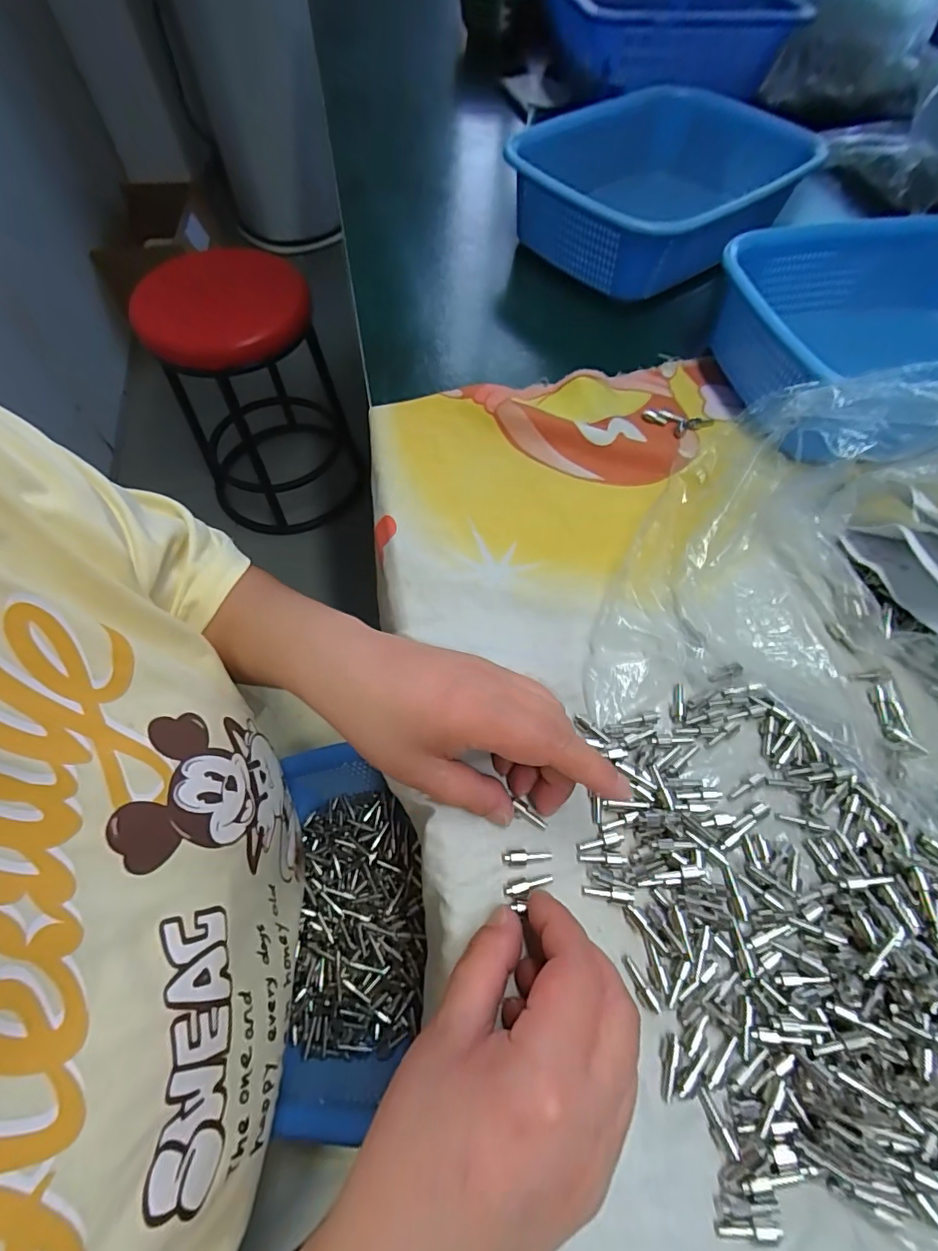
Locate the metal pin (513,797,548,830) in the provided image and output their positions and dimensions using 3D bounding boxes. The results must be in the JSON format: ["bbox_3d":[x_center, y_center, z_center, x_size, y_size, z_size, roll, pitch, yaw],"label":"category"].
[{"bbox_3d":[0.030,0.094,0.251,0.020,0.004,0.006,38,69,11],"label":"metal pin"}]

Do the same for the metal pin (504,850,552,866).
[{"bbox_3d":[0.028,0.111,0.241,0.022,0.005,0.007,2,63,1],"label":"metal pin"}]

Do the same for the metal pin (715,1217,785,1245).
[{"bbox_3d":[0.103,0.222,0.185,0.023,0.004,0.007,2,63,1],"label":"metal pin"}]

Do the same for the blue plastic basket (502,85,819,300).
[{"bbox_3d":[0.189,-0.412,0.478,0.274,0.075,0.196,-35,68,-16],"label":"blue plastic basket"}]

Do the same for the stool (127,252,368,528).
[{"bbox_3d":[-0.485,-0.500,1.150,0.361,0.509,0.399,-12,63,-7],"label":"stool"}]

